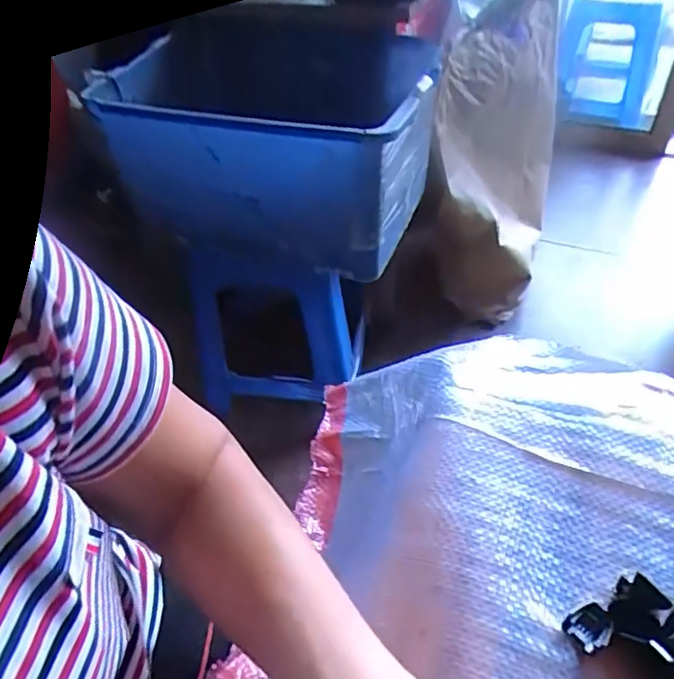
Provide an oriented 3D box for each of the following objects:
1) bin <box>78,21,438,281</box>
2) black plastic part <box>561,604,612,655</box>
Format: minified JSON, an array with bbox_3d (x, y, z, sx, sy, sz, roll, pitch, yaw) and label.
[{"bbox_3d":[-0.105,-0.308,0.932,0.479,0.291,0.328,10,48,15],"label":"bin"},{"bbox_3d":[0.124,0.140,0.281,0.023,0.005,0.018,-30,50,-21],"label":"black plastic part"}]

